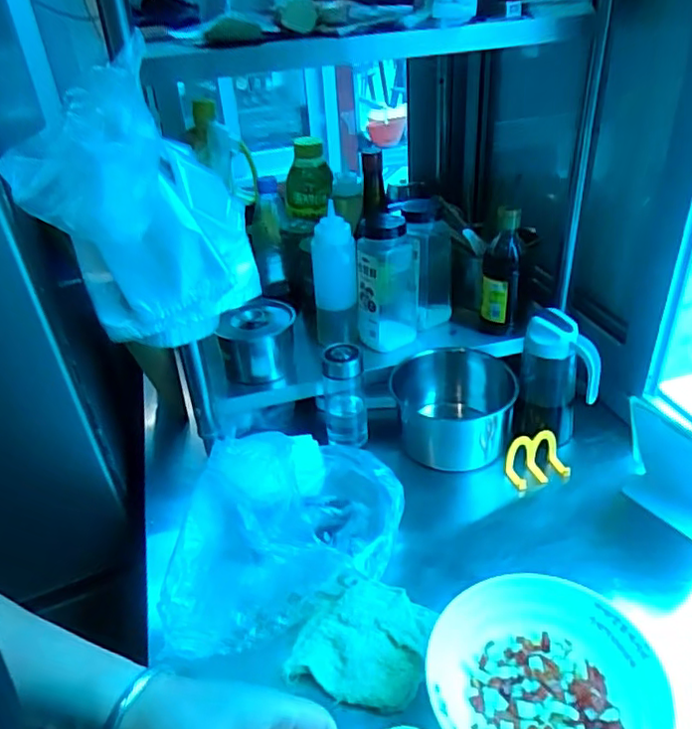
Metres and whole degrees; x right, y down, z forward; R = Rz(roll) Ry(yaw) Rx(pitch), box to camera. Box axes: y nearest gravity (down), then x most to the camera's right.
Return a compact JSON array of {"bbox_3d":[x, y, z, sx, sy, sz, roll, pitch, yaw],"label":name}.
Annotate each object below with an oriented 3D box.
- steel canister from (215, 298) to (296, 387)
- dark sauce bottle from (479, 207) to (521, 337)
[{"bbox_3d":[-0.124,-0.029,0.893,0.103,0.097,0.087,-4,33,3],"label":"steel canister"},{"bbox_3d":[0.231,-0.137,0.923,0.054,0.187,0.054,1,34,11],"label":"dark sauce bottle"}]

